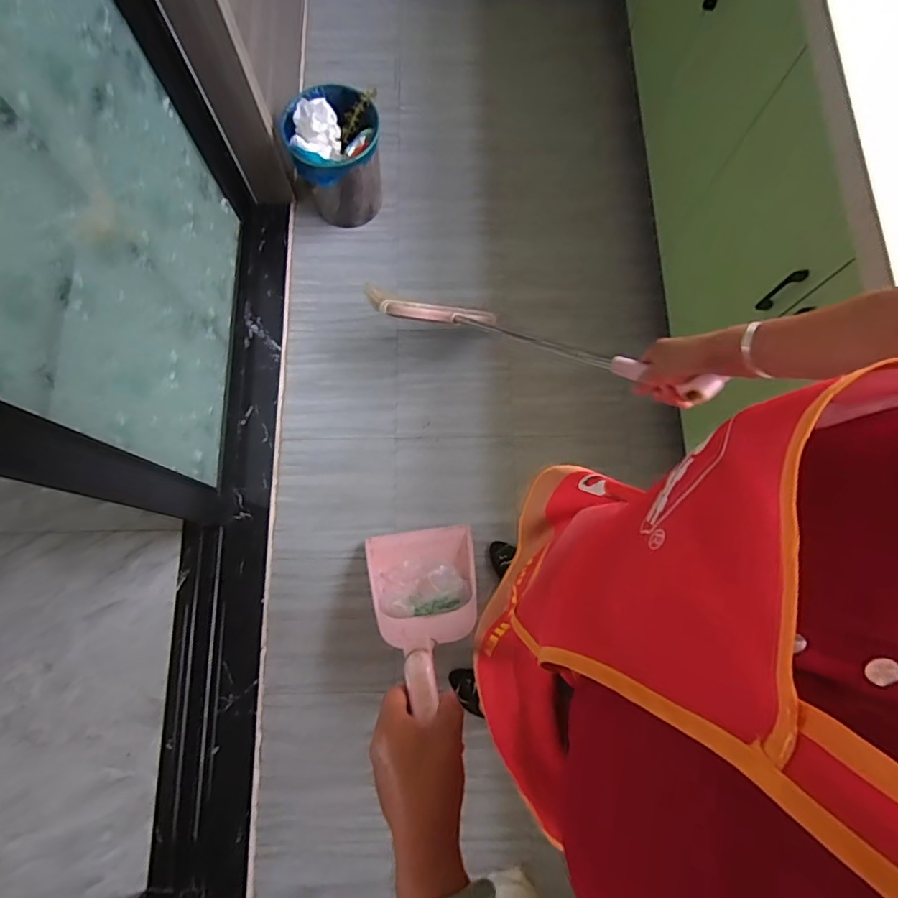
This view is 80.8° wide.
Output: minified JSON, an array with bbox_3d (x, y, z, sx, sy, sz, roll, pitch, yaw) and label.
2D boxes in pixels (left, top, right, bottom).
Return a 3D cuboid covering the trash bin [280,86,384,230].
[{"bbox_3d":[-0.290,-0.753,1.396,0.229,0.296,0.225,-2,76,-1],"label":"trash bin"}]

